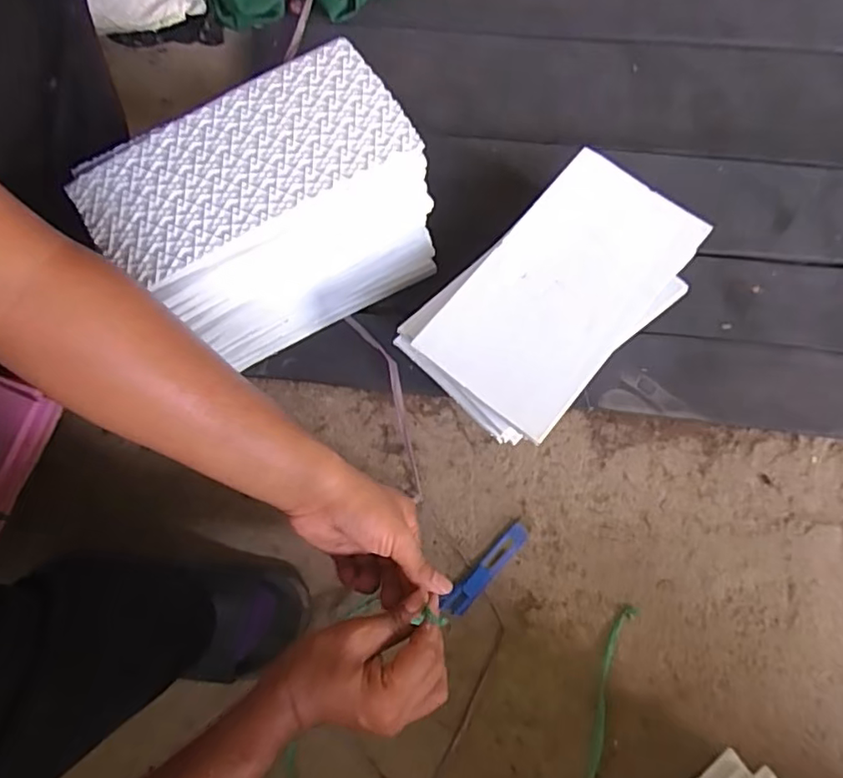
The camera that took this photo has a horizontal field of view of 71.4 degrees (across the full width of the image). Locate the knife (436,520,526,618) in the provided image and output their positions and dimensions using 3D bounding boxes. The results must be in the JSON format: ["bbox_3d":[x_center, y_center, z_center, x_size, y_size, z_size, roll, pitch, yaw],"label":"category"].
[{"bbox_3d":[0.072,0.201,0.653,0.027,0.016,0.127,44,74,10],"label":"knife"}]

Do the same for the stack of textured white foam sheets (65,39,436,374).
[{"bbox_3d":[-0.148,-0.168,0.622,0.286,0.241,0.167,-28,78,-6],"label":"stack of textured white foam sheets"}]

